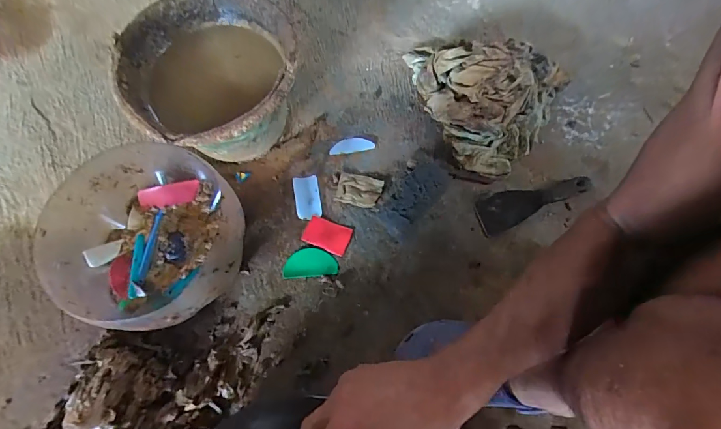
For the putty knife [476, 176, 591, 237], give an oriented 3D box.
[{"bbox_3d":[0.280,-0.027,0.614,0.182,0.036,0.064,-20,71,-8],"label":"putty knife"}]

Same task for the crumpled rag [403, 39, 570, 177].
[{"bbox_3d":[0.230,-0.232,0.651,0.219,0.102,0.290,-23,72,-9],"label":"crumpled rag"}]

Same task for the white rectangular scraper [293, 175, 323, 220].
[{"bbox_3d":[-0.089,-0.030,0.624,0.042,0.013,0.073,-8,70,-4],"label":"white rectangular scraper"}]

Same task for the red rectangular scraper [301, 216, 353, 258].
[{"bbox_3d":[-0.054,0.032,0.604,0.073,0.004,0.047,21,71,7],"label":"red rectangular scraper"}]

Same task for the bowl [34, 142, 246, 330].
[{"bbox_3d":[-0.299,0.037,0.543,0.247,0.129,0.255,0,70,-1],"label":"bowl"}]

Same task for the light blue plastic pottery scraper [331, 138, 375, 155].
[{"bbox_3d":[-0.016,-0.123,0.658,0.077,0.005,0.030,-8,70,-3],"label":"light blue plastic pottery scraper"}]

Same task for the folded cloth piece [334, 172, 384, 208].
[{"bbox_3d":[-0.002,-0.042,0.626,0.074,0.015,0.055,13,70,4],"label":"folded cloth piece"}]

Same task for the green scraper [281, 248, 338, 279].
[{"bbox_3d":[-0.079,0.075,0.587,0.083,0.004,0.045,-6,70,-3],"label":"green scraper"}]

